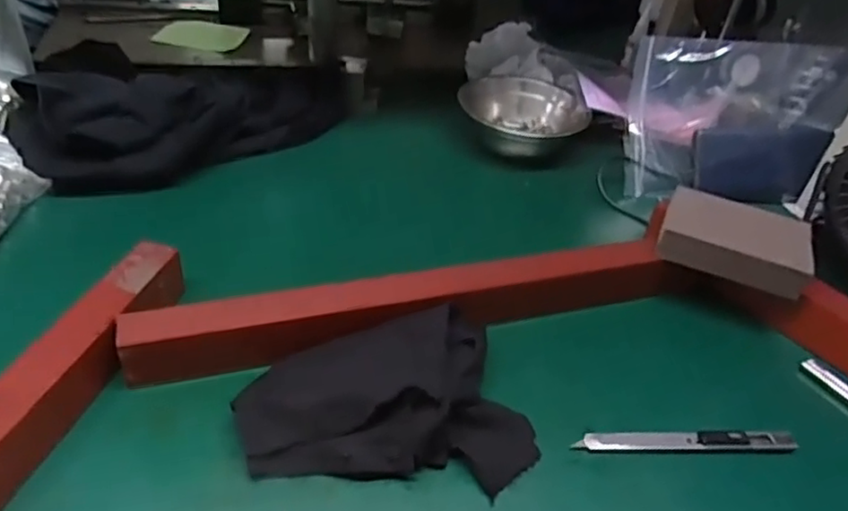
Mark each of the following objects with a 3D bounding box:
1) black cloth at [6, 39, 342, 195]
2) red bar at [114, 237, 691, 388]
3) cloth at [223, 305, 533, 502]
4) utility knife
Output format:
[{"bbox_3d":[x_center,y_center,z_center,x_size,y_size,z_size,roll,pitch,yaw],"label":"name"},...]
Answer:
[{"bbox_3d":[-0.196,-0.136,0.569,0.298,0.096,0.079,-22,46,-32],"label":"black cloth"},{"bbox_3d":[0.008,0.030,0.420,0.381,0.039,0.041,-7,40,-18],"label":"red bar"},{"bbox_3d":[-0.018,0.085,0.348,0.152,0.037,0.111,-15,43,-26],"label":"cloth"},{"bbox_3d":[0.154,0.109,0.370,0.133,0.006,0.015,2,38,-6],"label":"utility knife"}]

